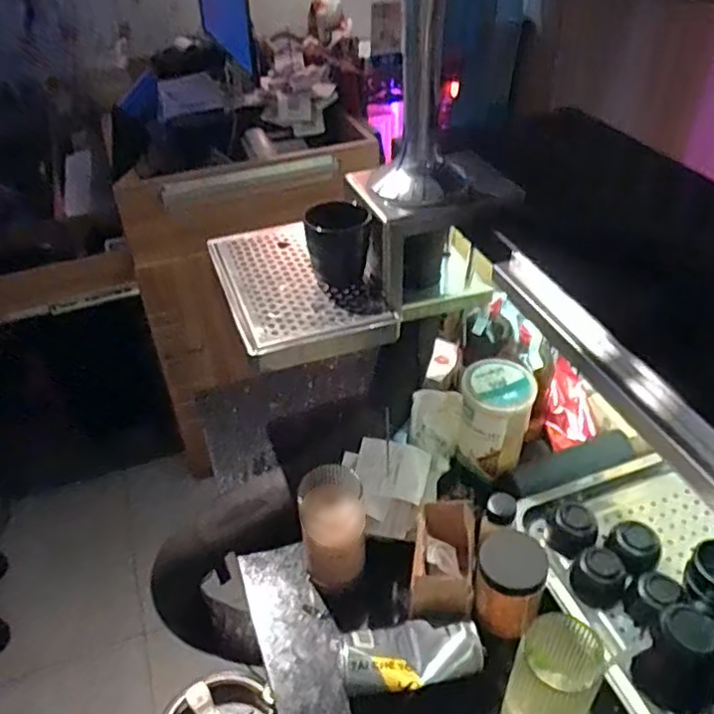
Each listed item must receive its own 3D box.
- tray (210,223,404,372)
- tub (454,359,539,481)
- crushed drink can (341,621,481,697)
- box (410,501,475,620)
[{"bbox_3d":[-0.077,-0.079,0.763,0.169,0.047,0.235,-18,42,-18],"label":"tray"},{"bbox_3d":[0.174,0.081,0.813,0.088,0.130,0.084,-1,40,1],"label":"tub"},{"bbox_3d":[0.053,0.301,0.650,0.139,0.052,0.072,-11,41,-10],"label":"crushed drink can"},{"bbox_3d":[0.095,0.214,0.695,0.069,0.058,0.108,4,40,8],"label":"box"}]

